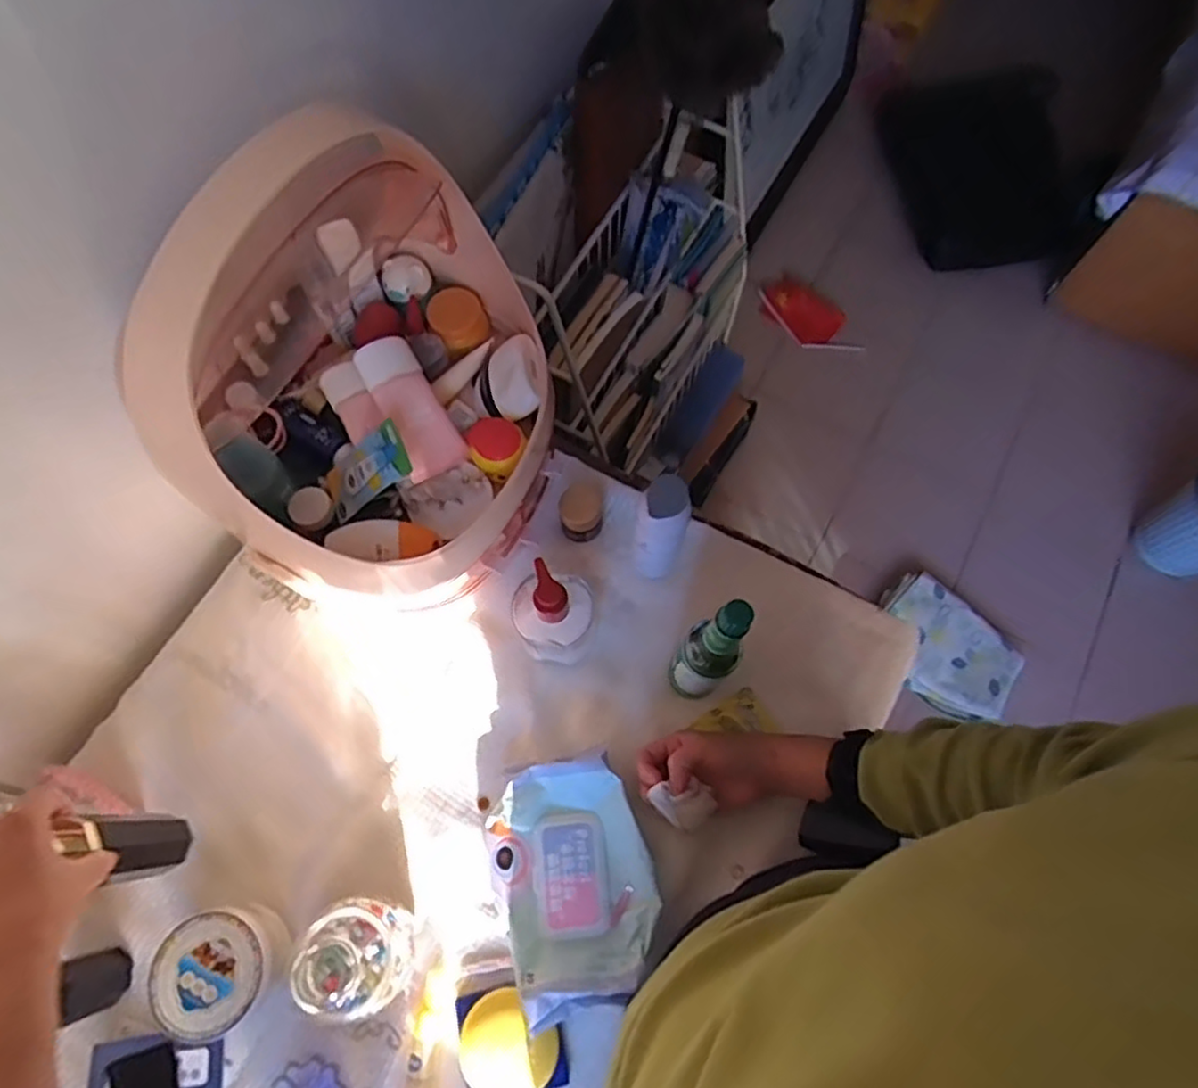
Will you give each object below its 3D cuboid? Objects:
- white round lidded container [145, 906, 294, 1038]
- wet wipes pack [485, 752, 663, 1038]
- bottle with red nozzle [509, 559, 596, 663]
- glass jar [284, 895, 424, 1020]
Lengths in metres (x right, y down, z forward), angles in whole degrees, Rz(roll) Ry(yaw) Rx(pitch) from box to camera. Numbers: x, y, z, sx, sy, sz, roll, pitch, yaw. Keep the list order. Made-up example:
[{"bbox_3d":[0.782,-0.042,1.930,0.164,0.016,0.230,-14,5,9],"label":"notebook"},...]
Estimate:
[{"bbox_3d":[-0.304,0.342,0.561,0.087,0.062,0.080,0,69,0],"label":"white round lidded container"},{"bbox_3d":[-0.019,0.285,0.589,0.127,0.047,0.190,-15,70,-5],"label":"wet wipes pack"},{"bbox_3d":[-0.040,0.063,0.614,0.068,0.144,0.062,0,69,0],"label":"bottle with red nozzle"},{"bbox_3d":[-0.190,0.324,0.544,0.083,0.104,0.066,40,74,14],"label":"glass jar"}]

